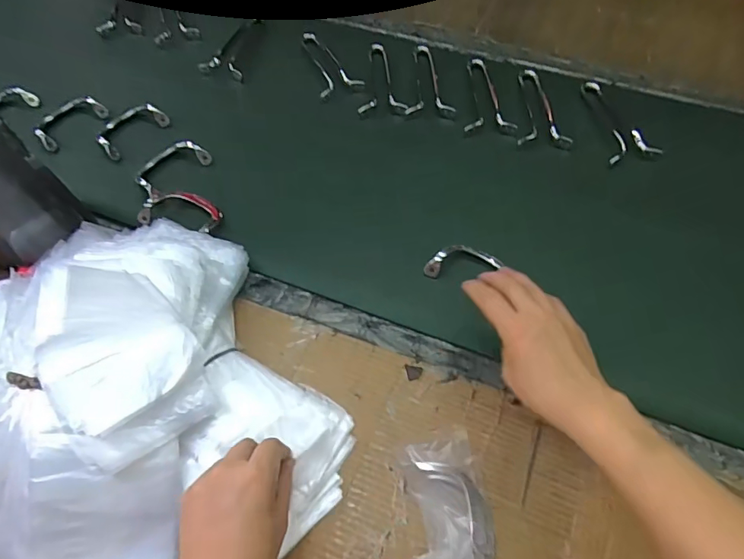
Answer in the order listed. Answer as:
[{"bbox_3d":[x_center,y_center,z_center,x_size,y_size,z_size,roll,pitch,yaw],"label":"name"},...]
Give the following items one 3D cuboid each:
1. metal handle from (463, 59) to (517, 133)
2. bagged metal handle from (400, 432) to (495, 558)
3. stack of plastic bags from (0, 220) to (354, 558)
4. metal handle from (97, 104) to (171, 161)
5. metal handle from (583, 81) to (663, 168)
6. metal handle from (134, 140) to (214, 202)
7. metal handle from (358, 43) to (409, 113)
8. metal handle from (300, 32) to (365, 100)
[{"bbox_3d":[0.168,-0.275,0.721,0.069,0.008,0.159,0,59,1],"label":"metal handle"},{"bbox_3d":[0.062,0.205,0.413,0.090,0.048,0.144,11,60,7],"label":"bagged metal handle"},{"bbox_3d":[-0.239,0.105,0.414,0.342,0.148,0.332,-31,63,-16],"label":"stack of plastic bags"},{"bbox_3d":[-0.336,-0.213,0.683,0.037,0.028,0.101,33,65,19],"label":"metal handle"},{"bbox_3d":[0.335,-0.227,0.687,0.068,0.013,0.155,-11,60,-6],"label":"metal handle"},{"bbox_3d":[-0.265,-0.149,0.645,0.052,0.026,0.106,30,64,17],"label":"metal handle"},{"bbox_3d":[0.014,-0.308,0.742,0.069,0.008,0.158,-2,59,0],"label":"metal handle"},{"bbox_3d":[-0.072,-0.342,0.762,0.066,0.008,0.153,-20,61,-11],"label":"metal handle"}]

